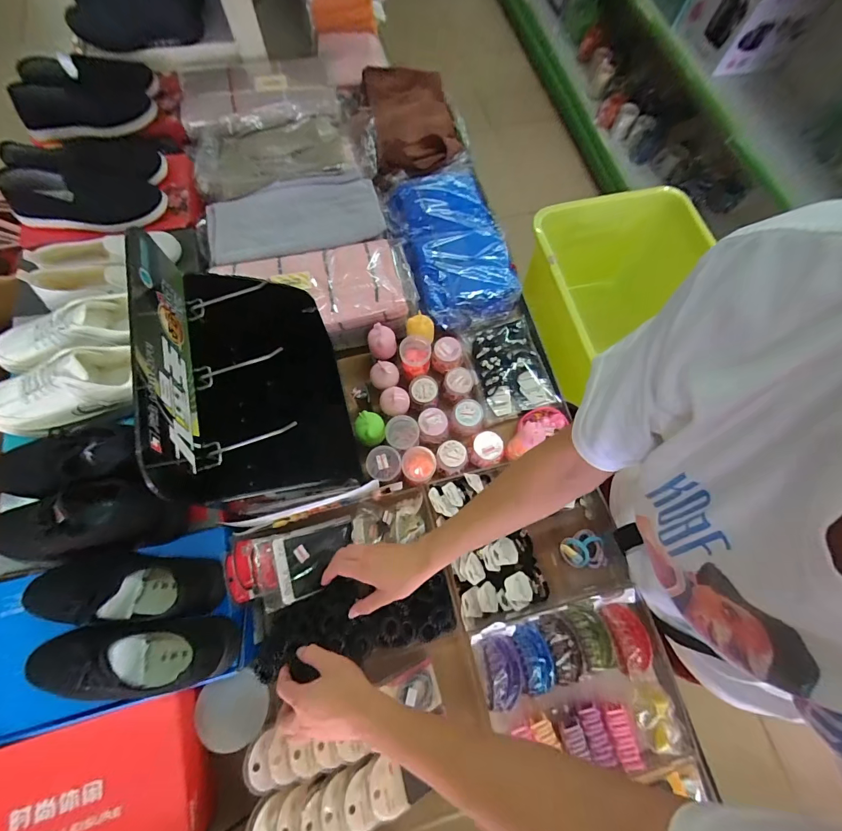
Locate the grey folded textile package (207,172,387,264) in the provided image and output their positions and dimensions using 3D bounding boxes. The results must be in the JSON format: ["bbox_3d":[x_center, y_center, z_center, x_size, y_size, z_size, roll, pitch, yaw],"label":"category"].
[{"bbox_3d":[-0.267,-0.422,0.806,0.348,0.046,0.167,-15,73,-7],"label":"grey folded textile package"}]

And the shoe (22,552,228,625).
[{"bbox_3d":[-0.392,0.223,0.491,0.237,0.113,0.075,6,71,-15],"label":"shoe"}]

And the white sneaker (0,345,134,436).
[{"bbox_3d":[-0.576,-0.036,0.586,0.212,0.079,0.097,-18,73,5],"label":"white sneaker"}]

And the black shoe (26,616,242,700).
[{"bbox_3d":[-0.361,0.305,0.482,0.220,0.114,0.082,-6,72,-4],"label":"black shoe"}]

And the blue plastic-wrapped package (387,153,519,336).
[{"bbox_3d":[0.057,-0.387,0.819,0.212,0.042,0.415,-12,73,-6],"label":"blue plastic-wrapped package"}]

